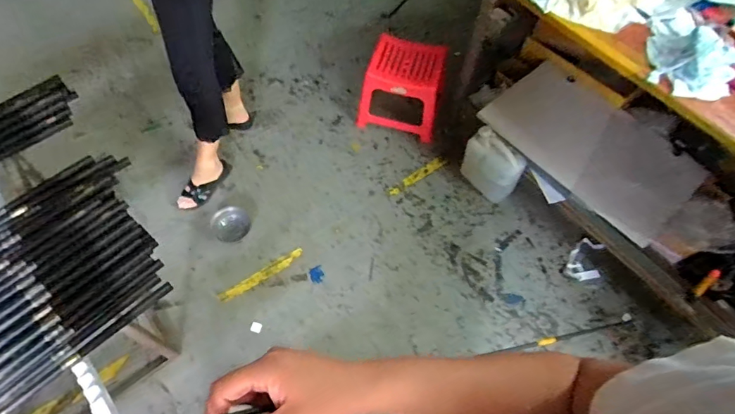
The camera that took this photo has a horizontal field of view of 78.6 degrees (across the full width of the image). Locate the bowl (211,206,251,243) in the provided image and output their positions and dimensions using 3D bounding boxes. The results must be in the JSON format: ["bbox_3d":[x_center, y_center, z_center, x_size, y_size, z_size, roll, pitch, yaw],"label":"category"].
[{"bbox_3d":[-0.484,0.059,1.585,0.138,0.044,0.117,-22,63,-14],"label":"bowl"}]

